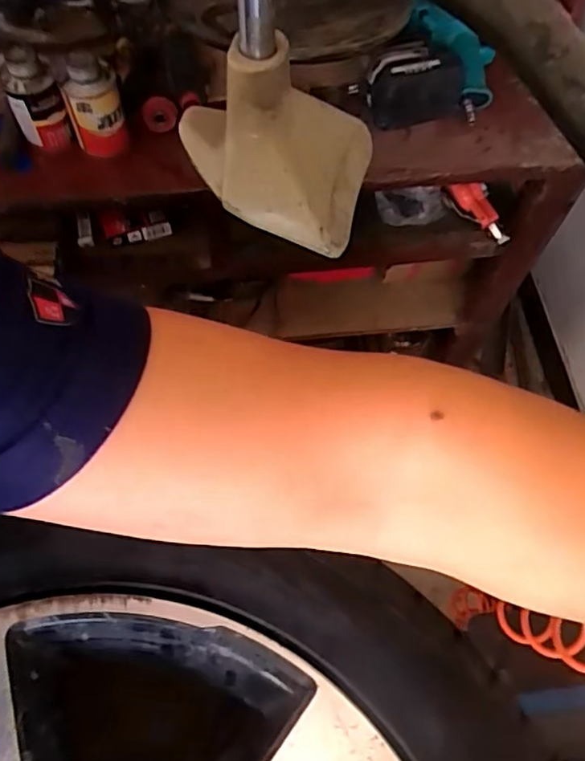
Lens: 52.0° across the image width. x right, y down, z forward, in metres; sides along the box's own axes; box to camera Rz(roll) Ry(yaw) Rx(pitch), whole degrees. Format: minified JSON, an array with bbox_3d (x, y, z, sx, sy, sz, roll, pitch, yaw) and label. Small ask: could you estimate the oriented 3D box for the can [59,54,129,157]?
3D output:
[{"bbox_3d":[-0.237,-0.328,0.716,0.064,0.107,0.054,-14,66,-9],"label":"can"}]

